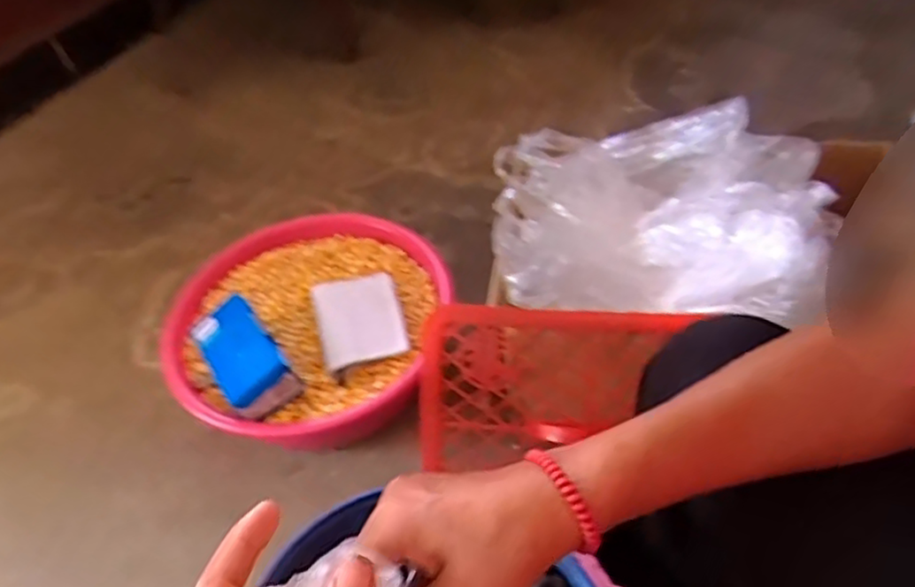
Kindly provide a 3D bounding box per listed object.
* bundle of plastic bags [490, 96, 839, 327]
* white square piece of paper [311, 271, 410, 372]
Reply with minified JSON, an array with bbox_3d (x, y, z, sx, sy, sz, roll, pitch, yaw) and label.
[{"bbox_3d":[0.222,-0.092,0.797,0.367,0.095,0.293,10,49,15],"label":"bundle of plastic bags"},{"bbox_3d":[-0.126,0.030,0.879,0.104,0.021,0.149,-16,47,-9],"label":"white square piece of paper"}]

